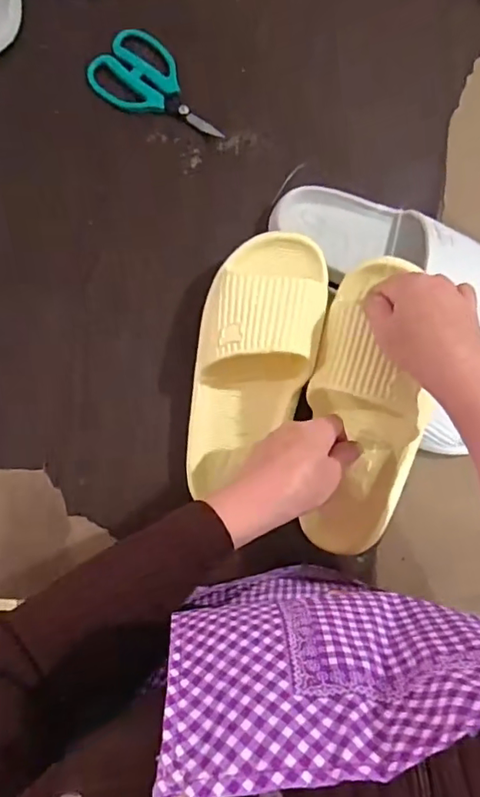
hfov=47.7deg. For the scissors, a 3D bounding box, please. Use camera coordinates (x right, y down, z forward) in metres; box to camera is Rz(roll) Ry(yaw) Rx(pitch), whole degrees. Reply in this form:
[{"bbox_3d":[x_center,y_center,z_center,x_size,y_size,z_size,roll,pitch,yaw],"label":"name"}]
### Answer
[{"bbox_3d":[-0.083,-0.316,0.562,0.143,0.010,0.080,37,81,-1],"label":"scissors"}]

